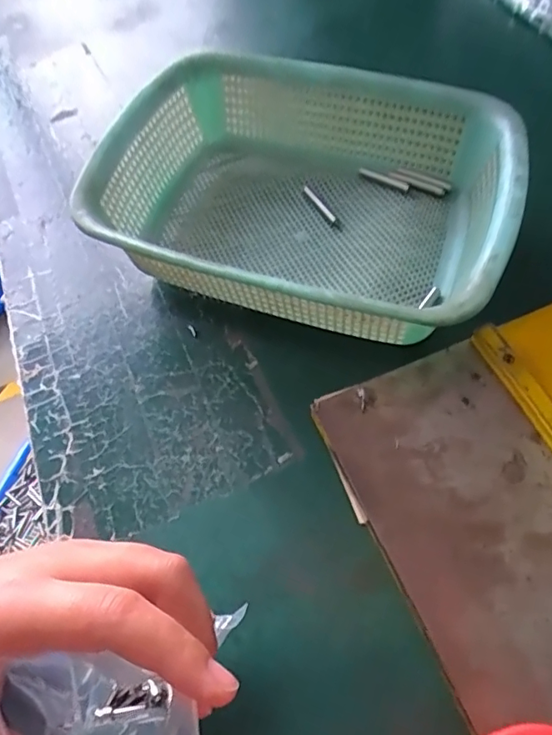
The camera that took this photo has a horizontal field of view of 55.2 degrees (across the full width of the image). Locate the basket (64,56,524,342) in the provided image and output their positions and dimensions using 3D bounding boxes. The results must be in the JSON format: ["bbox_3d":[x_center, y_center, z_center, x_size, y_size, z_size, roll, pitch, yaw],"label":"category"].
[{"bbox_3d":[0.021,-0.127,0.408,0.297,0.091,0.213,16,65,17],"label":"basket"}]

